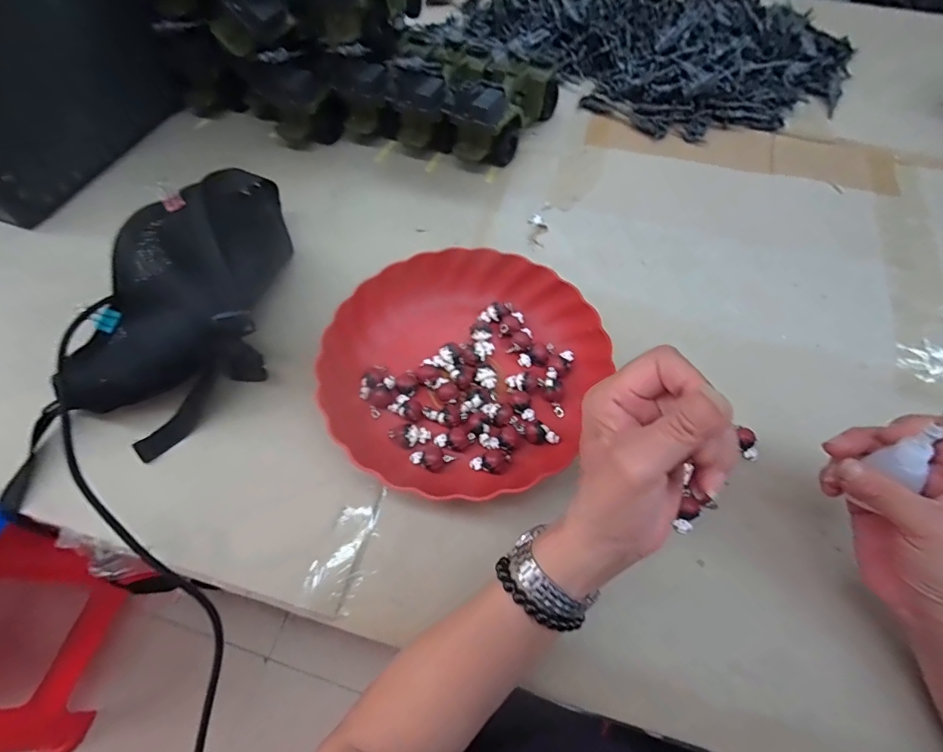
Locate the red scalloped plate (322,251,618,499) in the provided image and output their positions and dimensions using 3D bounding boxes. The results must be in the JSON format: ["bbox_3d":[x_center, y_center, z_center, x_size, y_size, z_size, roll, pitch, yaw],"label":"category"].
[{"bbox_3d":[-0.008,-0.010,0.411,0.230,0.053,0.226,0,61,-1],"label":"red scalloped plate"}]

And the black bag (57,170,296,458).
[{"bbox_3d":[-0.243,-0.080,0.424,0.138,0.104,0.294,17,62,8],"label":"black bag"}]

